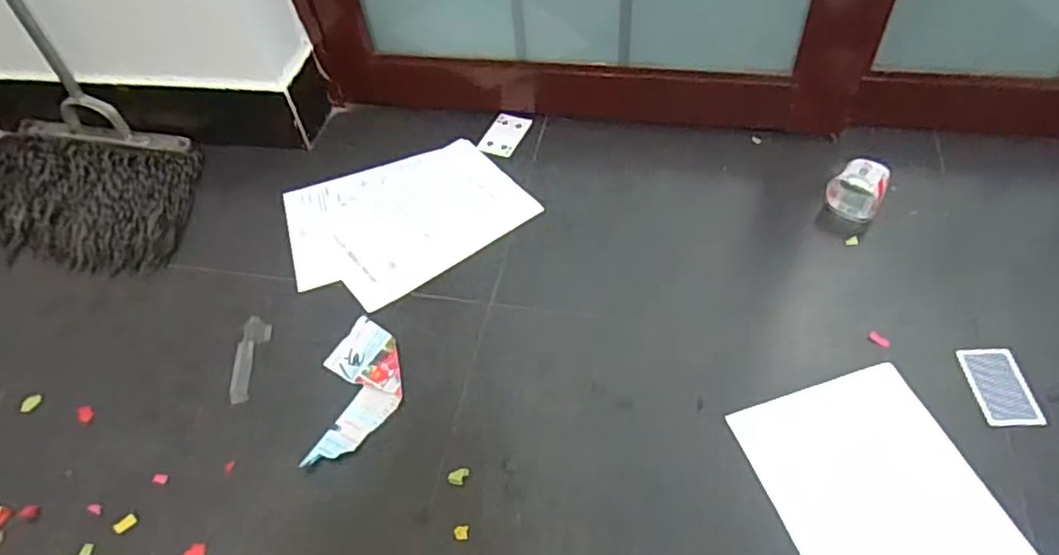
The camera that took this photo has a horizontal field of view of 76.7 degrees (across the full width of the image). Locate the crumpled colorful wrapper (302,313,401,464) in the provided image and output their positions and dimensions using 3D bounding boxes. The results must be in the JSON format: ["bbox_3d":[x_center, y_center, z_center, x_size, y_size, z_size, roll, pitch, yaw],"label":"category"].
[{"bbox_3d":[-0.202,0.129,0.800,0.094,0.008,0.182,-4,52,2],"label":"crumpled colorful wrapper"}]

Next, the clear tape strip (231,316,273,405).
[{"bbox_3d":[-0.353,0.101,0.842,0.037,0.004,0.122,-2,52,4],"label":"clear tape strip"}]

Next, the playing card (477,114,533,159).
[{"bbox_3d":[-0.039,-0.228,1.072,0.061,0.006,0.100,14,55,16],"label":"playing card"}]

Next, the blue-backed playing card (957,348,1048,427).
[{"bbox_3d":[0.522,0.120,0.742,0.055,0.009,0.095,-9,53,14],"label":"blue-backed playing card"}]

